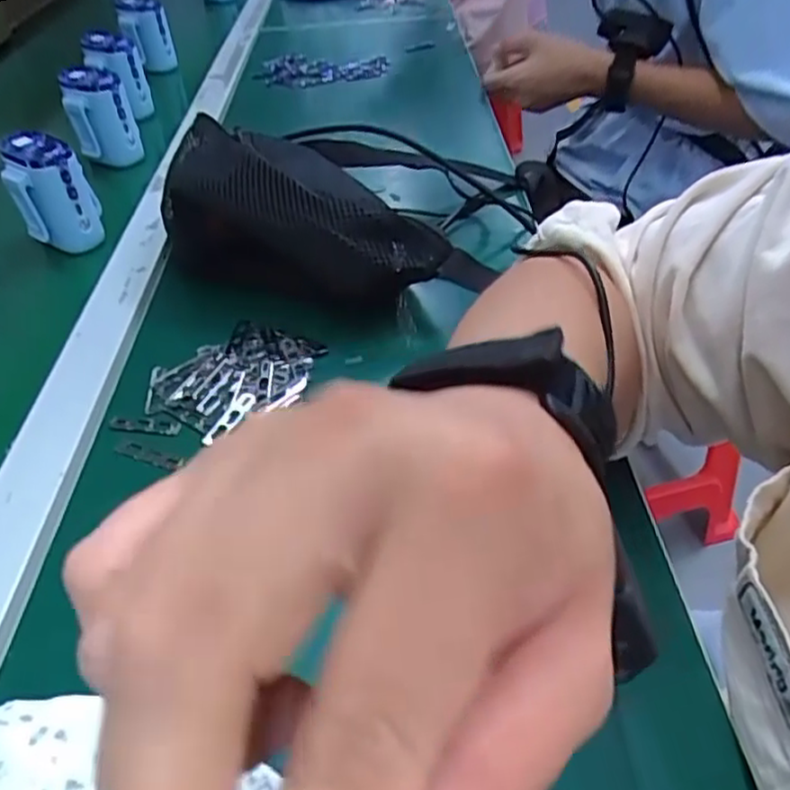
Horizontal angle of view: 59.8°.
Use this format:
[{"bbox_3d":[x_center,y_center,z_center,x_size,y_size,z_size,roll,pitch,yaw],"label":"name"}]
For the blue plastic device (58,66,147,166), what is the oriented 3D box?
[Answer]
[{"bbox_3d":[-0.292,-0.279,0.688,0.063,0.084,0.062,-20,47,-16],"label":"blue plastic device"}]

